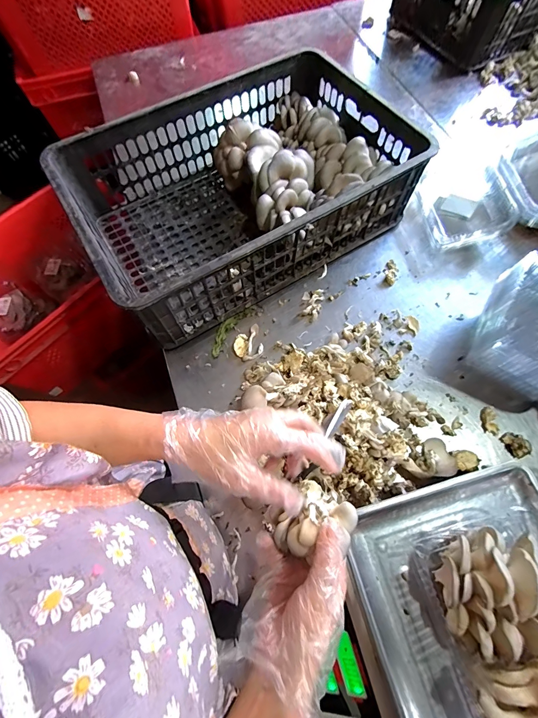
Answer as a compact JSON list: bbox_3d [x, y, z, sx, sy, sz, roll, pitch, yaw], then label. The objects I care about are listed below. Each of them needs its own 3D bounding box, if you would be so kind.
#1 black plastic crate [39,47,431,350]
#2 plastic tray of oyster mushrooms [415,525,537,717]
[{"bbox_3d":[-0.051,-0.335,0.612,0.598,0.160,0.397,-31,71,-10],"label":"black plastic crate"},{"bbox_3d":[0.232,0.264,0.281,0.113,0.097,0.185,-20,69,-6],"label":"plastic tray of oyster mushrooms"}]

